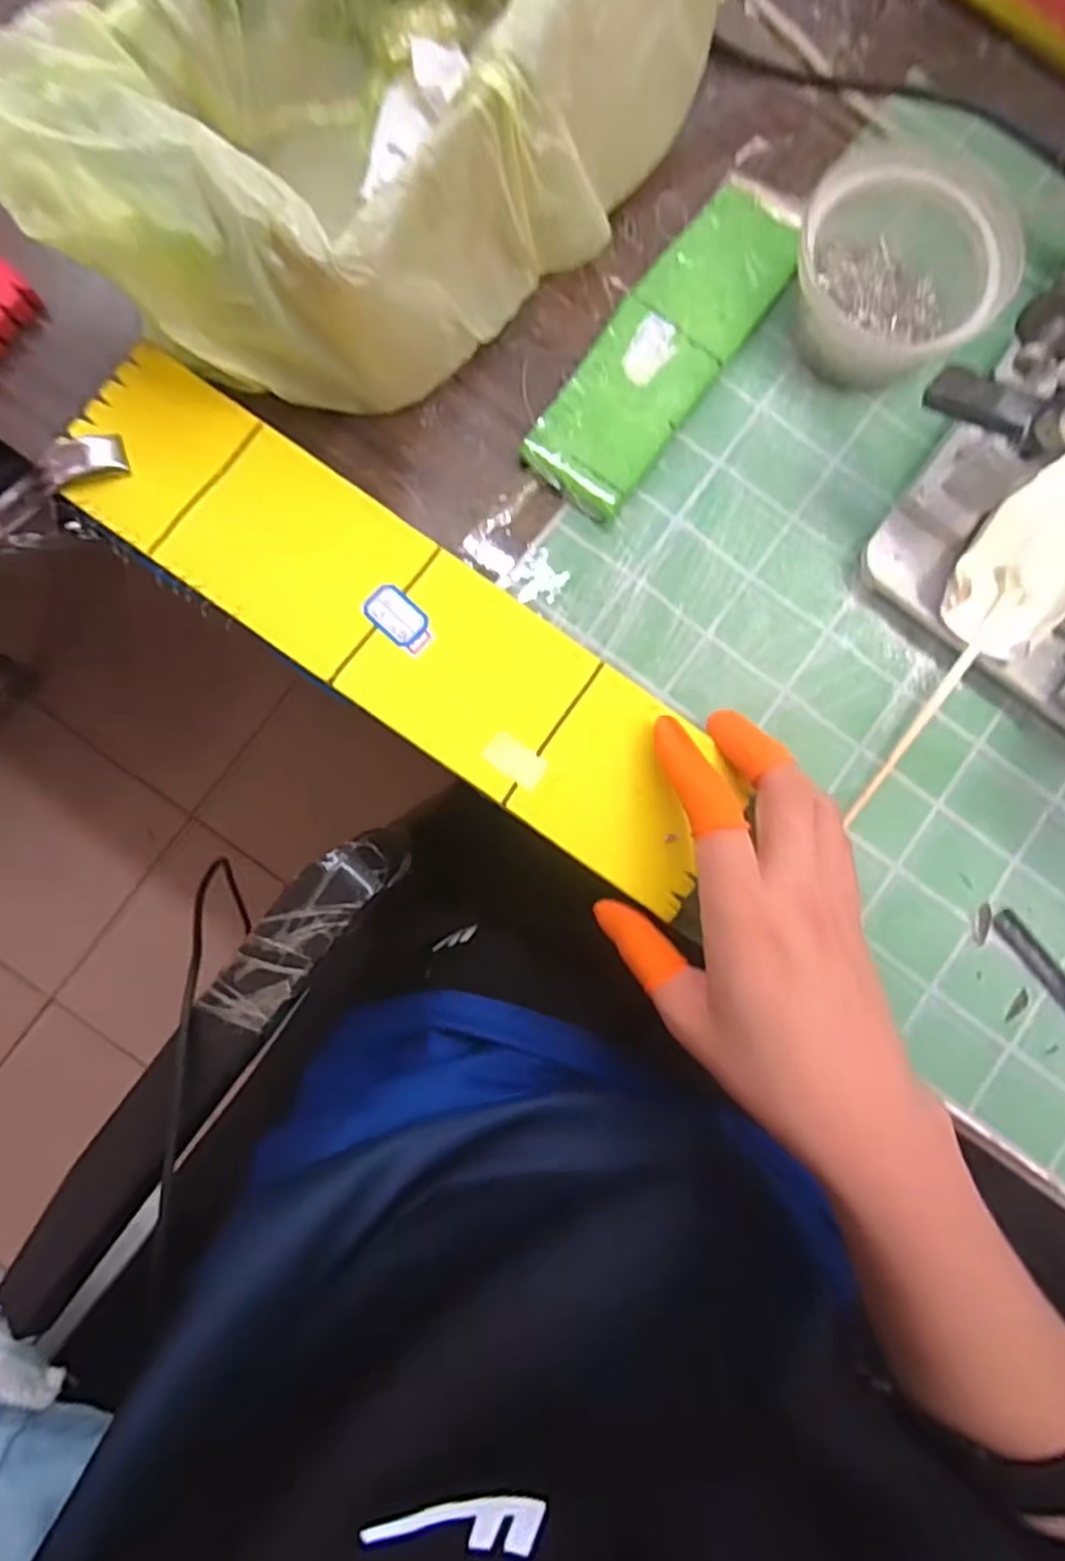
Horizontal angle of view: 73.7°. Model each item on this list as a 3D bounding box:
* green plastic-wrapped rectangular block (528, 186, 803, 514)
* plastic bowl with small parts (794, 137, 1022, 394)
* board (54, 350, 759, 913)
[{"bbox_3d":[0.067,-0.218,0.358,0.057,0.016,0.185,37,83,0],"label":"green plastic-wrapped rectangular block"},{"bbox_3d":[0.174,-0.244,0.348,0.087,0.056,0.090,0,84,-4],"label":"plastic bowl with small parts"},{"bbox_3d":[-0.059,-0.071,0.324,0.337,0.007,0.082,37,83,1],"label":"board"}]

